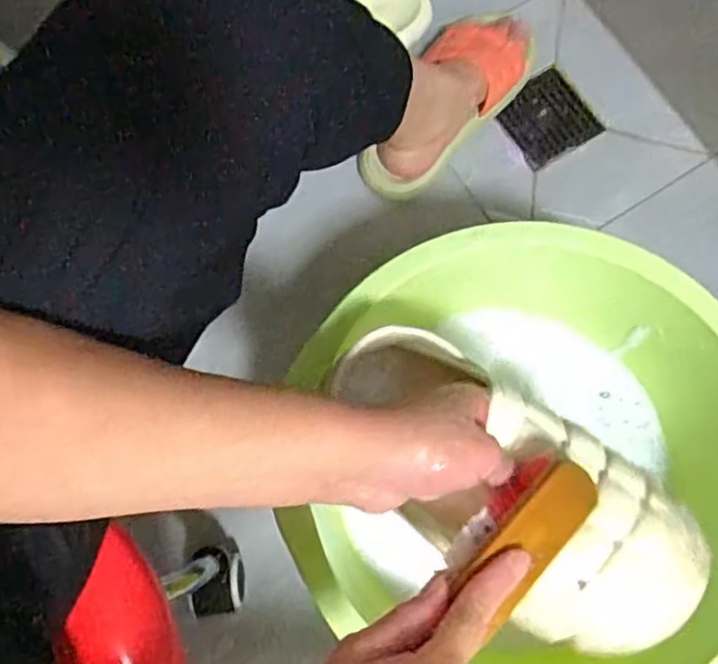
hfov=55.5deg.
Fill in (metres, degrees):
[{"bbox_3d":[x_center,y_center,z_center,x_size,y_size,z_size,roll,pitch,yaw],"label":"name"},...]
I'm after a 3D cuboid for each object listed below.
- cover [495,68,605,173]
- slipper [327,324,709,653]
[{"bbox_3d":[0.217,-0.241,0.776,0.102,0.013,0.094,-39,79,-11],"label":"cover"},{"bbox_3d":[0.082,0.083,0.426,0.111,0.078,0.255,-42,57,-11],"label":"slipper"}]

